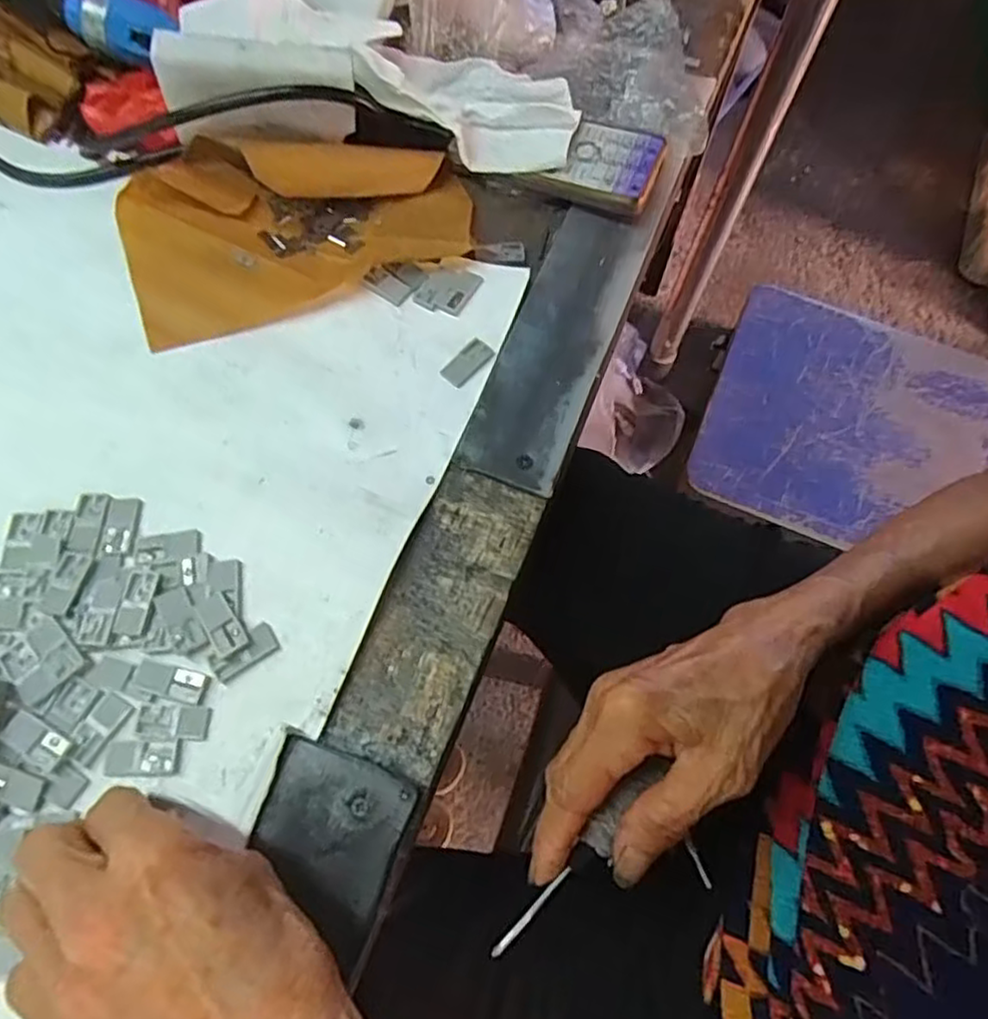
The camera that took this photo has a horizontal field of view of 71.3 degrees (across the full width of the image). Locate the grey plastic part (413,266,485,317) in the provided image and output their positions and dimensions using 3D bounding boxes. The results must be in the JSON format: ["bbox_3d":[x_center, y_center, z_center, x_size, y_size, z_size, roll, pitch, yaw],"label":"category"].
[{"bbox_3d":[-0.025,-0.122,0.380,0.028,0.004,0.031,26,67,10],"label":"grey plastic part"}]

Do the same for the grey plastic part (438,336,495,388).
[{"bbox_3d":[-0.014,-0.079,0.362,0.015,0.004,0.029,40,70,16],"label":"grey plastic part"}]

